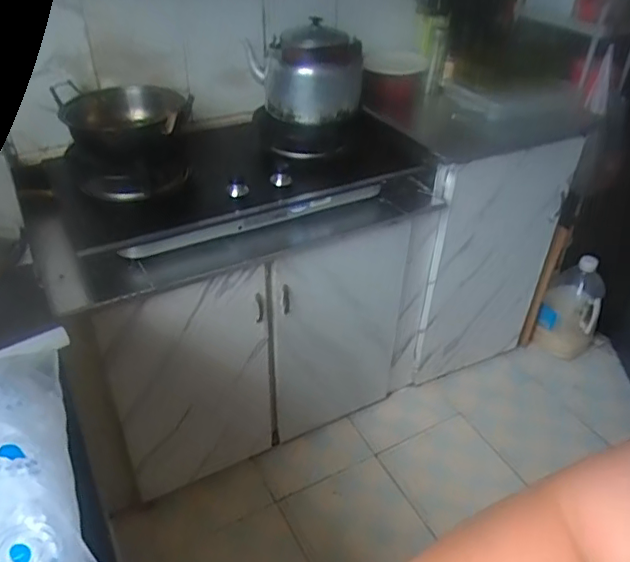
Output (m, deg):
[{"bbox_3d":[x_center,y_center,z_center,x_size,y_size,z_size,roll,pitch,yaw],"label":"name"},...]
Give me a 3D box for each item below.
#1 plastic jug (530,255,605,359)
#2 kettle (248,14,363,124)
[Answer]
[{"bbox_3d":[0.795,0.093,1.744,0.164,0.314,0.142,25,43,27],"label":"plastic jug"},{"bbox_3d":[-0.017,-0.450,1.206,0.217,0.168,0.173,-8,39,-12],"label":"kettle"}]

